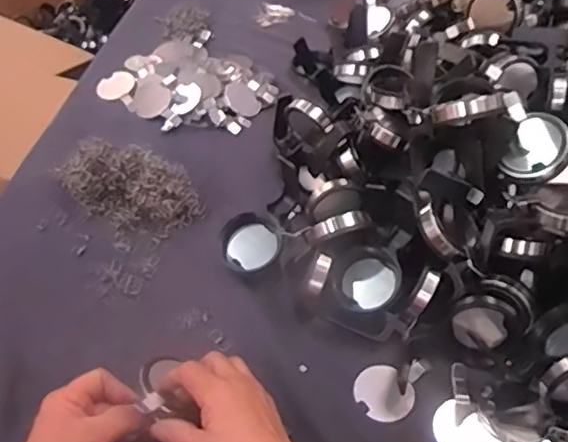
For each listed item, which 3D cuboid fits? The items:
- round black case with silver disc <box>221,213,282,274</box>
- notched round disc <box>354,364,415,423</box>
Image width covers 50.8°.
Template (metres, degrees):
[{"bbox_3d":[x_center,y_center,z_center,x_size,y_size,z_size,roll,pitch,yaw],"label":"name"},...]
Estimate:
[{"bbox_3d":[-0.036,0.024,0.639,0.060,0.013,0.063,-5,74,16],"label":"round black case with silver disc"},{"bbox_3d":[0.094,0.163,0.565,0.054,0.007,0.048,38,71,25],"label":"notched round disc"}]

